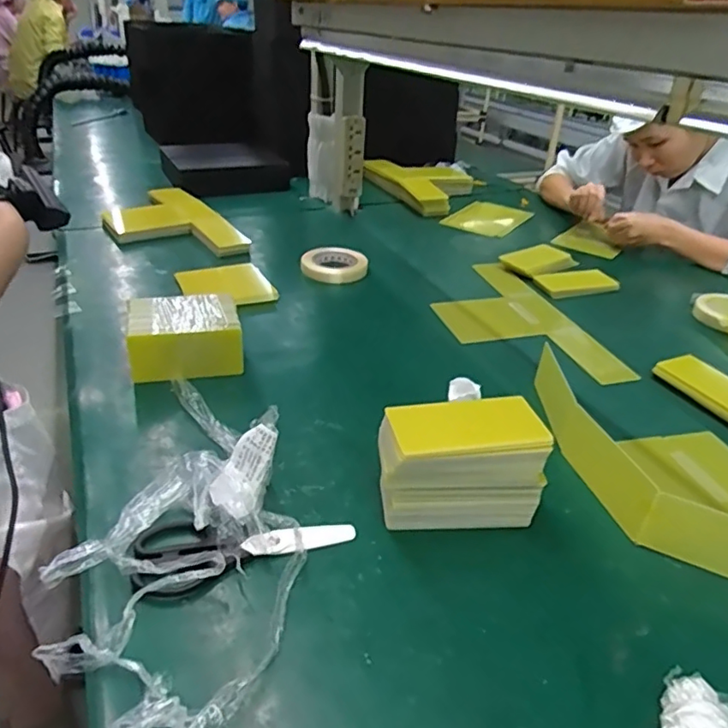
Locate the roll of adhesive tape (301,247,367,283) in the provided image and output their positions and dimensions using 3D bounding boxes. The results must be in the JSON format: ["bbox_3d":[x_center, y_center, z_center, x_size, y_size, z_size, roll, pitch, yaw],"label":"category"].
[{"bbox_3d":[-0.057,-0.190,1.074,0.112,0.029,0.100,-21,39,-33],"label":"roll of adhesive tape"}]

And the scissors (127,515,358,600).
[{"bbox_3d":[-0.104,0.156,0.511,0.190,0.029,0.087,-6,33,-14],"label":"scissors"}]

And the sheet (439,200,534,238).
[{"bbox_3d":[0.317,-0.370,1.428,0.151,0.011,0.260,20,36,25],"label":"sheet"}]

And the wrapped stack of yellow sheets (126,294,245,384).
[{"bbox_3d":[-0.244,-0.034,0.771,0.139,0.086,0.101,-8,34,-17],"label":"wrapped stack of yellow sheets"}]

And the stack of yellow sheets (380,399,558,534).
[{"bbox_3d":[0.089,0.098,0.553,0.150,0.110,0.072,-1,32,-6],"label":"stack of yellow sheets"}]

